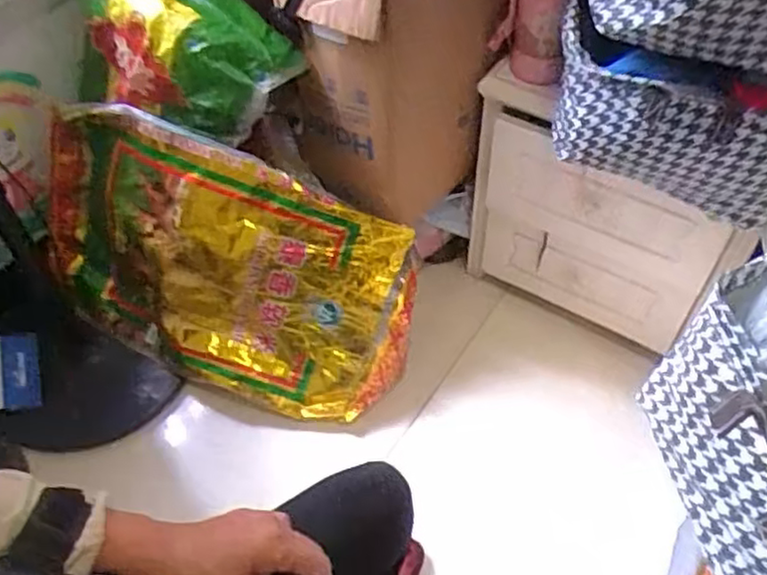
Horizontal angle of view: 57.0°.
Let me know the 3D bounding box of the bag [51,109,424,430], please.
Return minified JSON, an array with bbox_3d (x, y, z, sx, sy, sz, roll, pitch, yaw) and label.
[{"bbox_3d":[-0.302,-0.040,1.264,0.715,0.417,0.091,22,20,10],"label":"bag"}]

